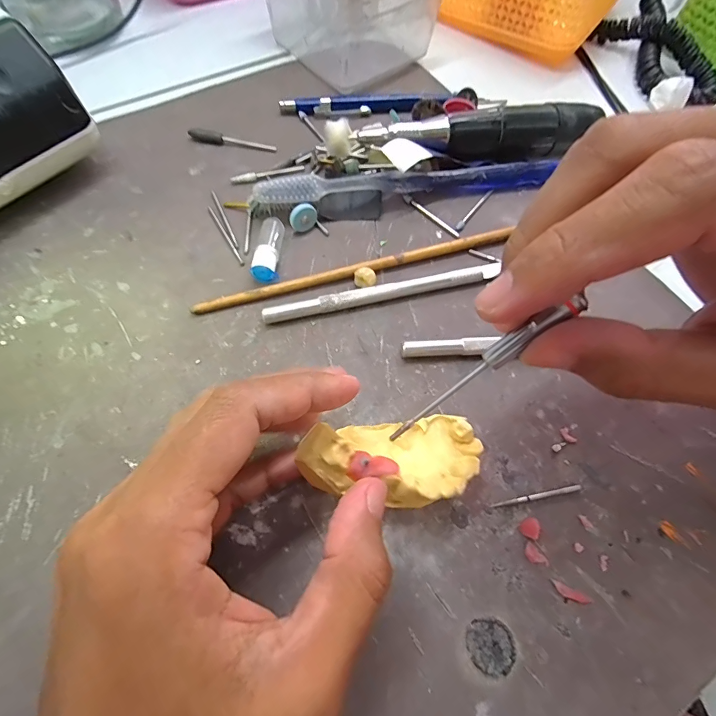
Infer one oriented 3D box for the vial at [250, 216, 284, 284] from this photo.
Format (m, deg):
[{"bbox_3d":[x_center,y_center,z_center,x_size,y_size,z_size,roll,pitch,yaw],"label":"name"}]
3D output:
[{"bbox_3d":[-0.047,-0.056,0.211,0.013,0.010,0.037,2,65,-2],"label":"vial"}]

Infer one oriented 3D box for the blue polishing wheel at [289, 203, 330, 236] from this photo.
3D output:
[{"bbox_3d":[-0.027,-0.075,0.219,0.019,0.016,0.007,-19,41,-24],"label":"blue polishing wheel"}]

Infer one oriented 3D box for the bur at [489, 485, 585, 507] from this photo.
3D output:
[{"bbox_3d":[0.076,0.058,0.171,0.040,0.004,0.004,-10,66,-7],"label":"bur"}]

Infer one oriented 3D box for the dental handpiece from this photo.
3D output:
[{"bbox_3d":[0.074,-0.135,0.244,0.147,0.023,0.024,-9,66,-7],"label":"dental handpiece"}]

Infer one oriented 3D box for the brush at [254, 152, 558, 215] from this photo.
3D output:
[{"bbox_3d":[0.033,-0.104,0.232,0.185,0.020,0.024,-14,66,-9],"label":"brush"}]

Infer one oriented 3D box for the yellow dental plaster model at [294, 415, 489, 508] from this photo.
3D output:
[{"bbox_3d":[0.012,0.039,0.154,0.067,0.020,0.033,1,64,-14],"label":"yellow dental plaster model"}]

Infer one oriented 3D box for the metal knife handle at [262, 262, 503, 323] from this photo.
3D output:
[{"bbox_3d":[0.011,-0.032,0.205,0.115,0.008,0.007,-13,66,-9],"label":"metal knife handle"}]

